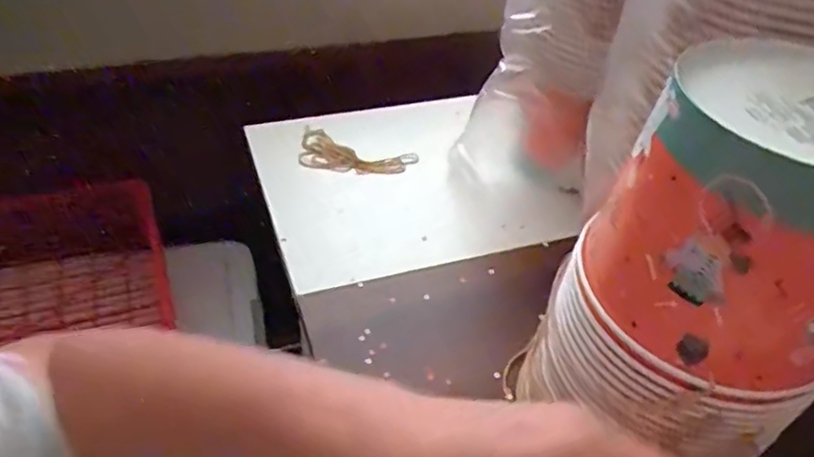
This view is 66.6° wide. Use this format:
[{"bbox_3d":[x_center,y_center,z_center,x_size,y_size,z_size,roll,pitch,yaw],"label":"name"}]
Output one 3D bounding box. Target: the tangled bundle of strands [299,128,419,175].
[{"bbox_3d":[-0.053,-0.085,0.694,0.127,0.013,0.060,7,46,-8],"label":"tangled bundle of strands"}]

